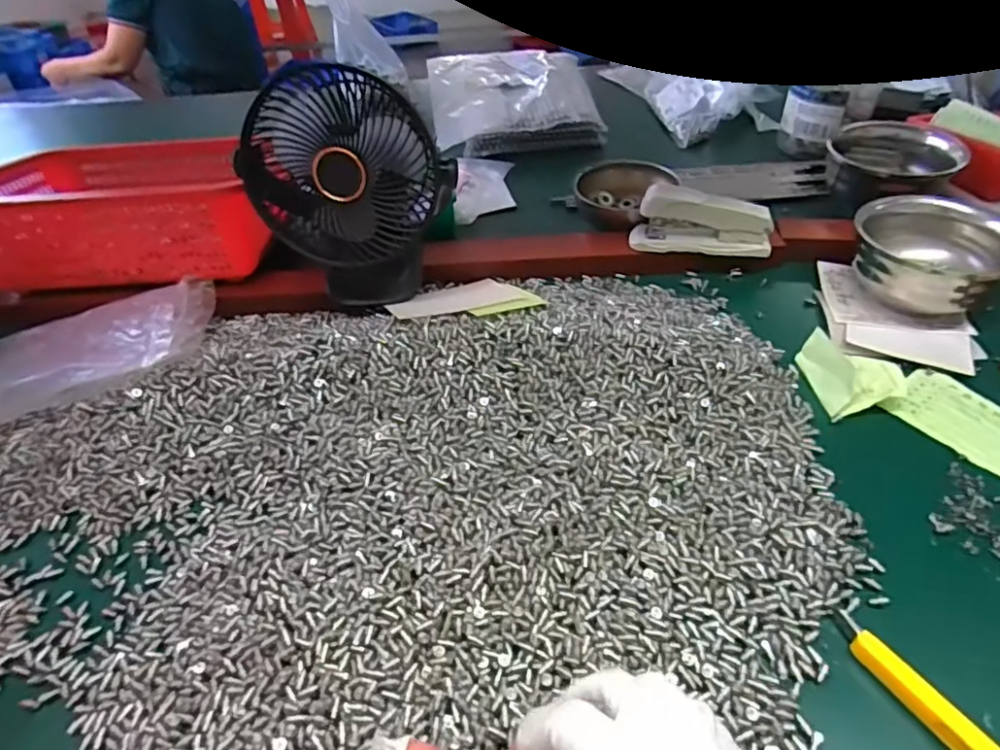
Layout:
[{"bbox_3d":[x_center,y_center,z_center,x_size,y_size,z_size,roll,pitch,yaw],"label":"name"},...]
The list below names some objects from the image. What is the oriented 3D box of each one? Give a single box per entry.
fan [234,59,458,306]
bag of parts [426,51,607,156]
[{"bbox_3d":[-0.119,-0.135,0.500,0.151,0.191,0.088,-17,45,-12],"label":"fan"},{"bbox_3d":[0.015,-0.404,0.872,0.230,0.047,0.255,-6,44,-1],"label":"bag of parts"}]

